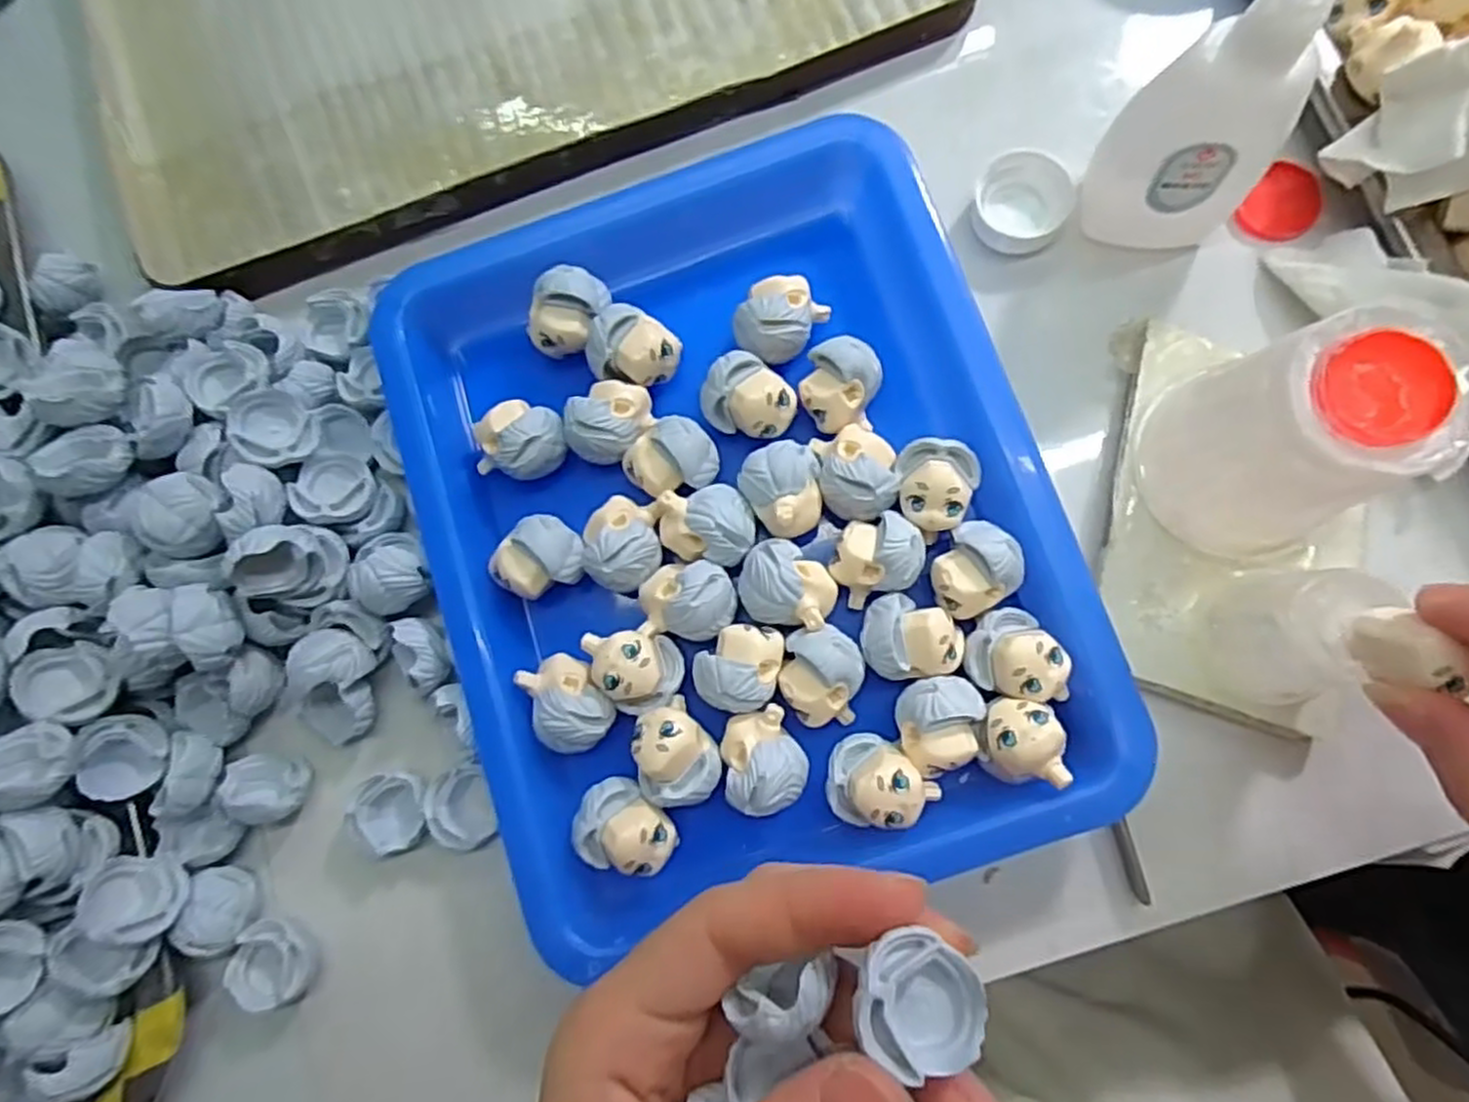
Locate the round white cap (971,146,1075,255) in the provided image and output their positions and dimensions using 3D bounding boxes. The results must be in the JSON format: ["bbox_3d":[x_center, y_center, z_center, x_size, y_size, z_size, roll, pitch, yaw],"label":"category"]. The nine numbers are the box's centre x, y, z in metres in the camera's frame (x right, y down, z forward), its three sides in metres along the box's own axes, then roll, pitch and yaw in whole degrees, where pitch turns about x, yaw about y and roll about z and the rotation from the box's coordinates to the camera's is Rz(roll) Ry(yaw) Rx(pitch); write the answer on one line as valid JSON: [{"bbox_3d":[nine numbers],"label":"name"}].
[{"bbox_3d":[0.093,-0.113,0.249,0.030,0.010,0.032,-1,81,4],"label":"round white cap"}]

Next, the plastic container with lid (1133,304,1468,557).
[{"bbox_3d":[0.141,-0.028,0.200,0.045,0.069,0.052,-31,80,-1],"label":"plastic container with lid"}]

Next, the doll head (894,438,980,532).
[{"bbox_3d":[0.060,-0.019,0.224,0.023,0.021,0.026,-4,81,4],"label":"doll head"}]

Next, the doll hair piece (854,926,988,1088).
[{"bbox_3d":[0.033,0.081,0.138,0.023,0.014,0.021,-1,81,4],"label":"doll hair piece"}]

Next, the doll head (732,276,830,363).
[{"bbox_3d":[0.014,-0.071,0.239,0.023,0.025,0.027,28,84,8],"label":"doll head"}]

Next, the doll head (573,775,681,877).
[{"bbox_3d":[-0.031,0.079,0.216,0.029,0.022,0.023,43,87,9],"label":"doll head"}]

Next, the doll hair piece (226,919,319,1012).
[{"bbox_3d":[-0.136,0.121,0.226,0.023,0.016,0.024,-16,80,2],"label":"doll hair piece"}]

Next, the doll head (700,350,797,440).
[{"bbox_3d":[0.004,-0.045,0.234,0.026,0.022,0.023,38,86,9],"label":"doll head"}]

